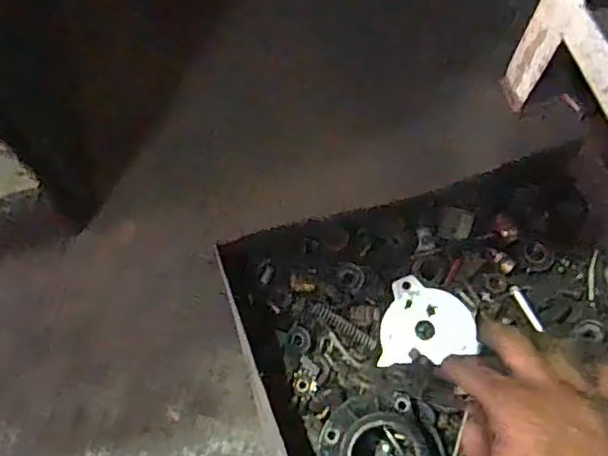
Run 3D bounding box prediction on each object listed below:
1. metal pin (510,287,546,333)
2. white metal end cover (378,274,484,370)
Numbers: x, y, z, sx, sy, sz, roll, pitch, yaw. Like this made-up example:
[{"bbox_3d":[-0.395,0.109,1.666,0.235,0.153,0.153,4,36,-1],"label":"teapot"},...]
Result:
[{"bbox_3d":[0.175,0.063,0.474,0.007,0.004,0.044,-19,52,-5],"label":"metal pin"},{"bbox_3d":[0.095,0.072,0.469,0.072,0.009,0.065,-2,68,1],"label":"white metal end cover"}]

